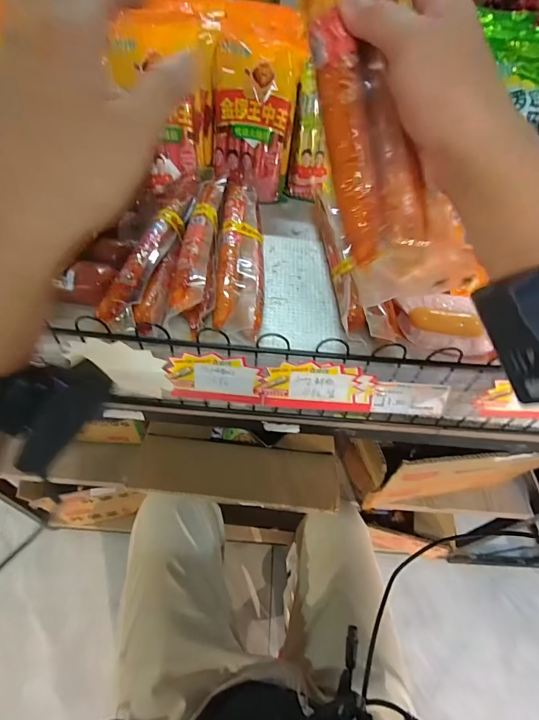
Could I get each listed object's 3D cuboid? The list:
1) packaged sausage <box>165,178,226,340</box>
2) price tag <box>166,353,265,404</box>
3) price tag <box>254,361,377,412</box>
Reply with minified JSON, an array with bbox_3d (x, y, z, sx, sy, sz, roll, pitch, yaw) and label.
[{"bbox_3d":[-0.084,-0.134,0.446,0.043,0.041,0.272,1,53,-4],"label":"packaged sausage"},{"bbox_3d":[-0.057,0.020,0.394,0.098,0.060,0.007,6,34,-1],"label":"price tag"},{"bbox_3d":[0.050,0.029,0.392,0.121,0.058,0.005,3,32,1],"label":"price tag"}]

